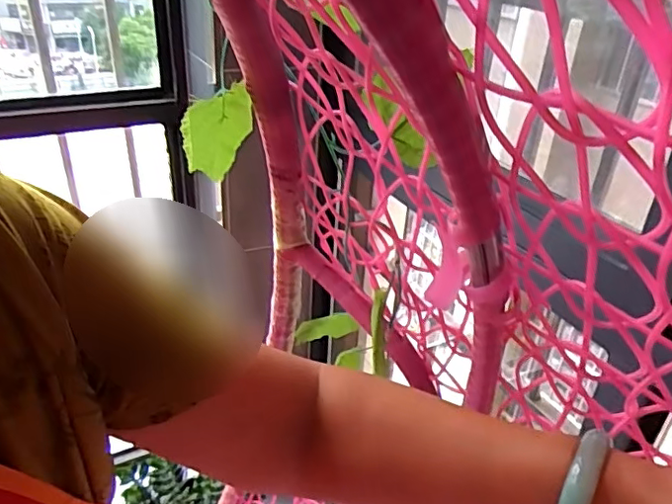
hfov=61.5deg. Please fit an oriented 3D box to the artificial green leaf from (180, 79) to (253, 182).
[{"bbox_3d":[-0.077,-0.078,0.380,0.015,0.061,0.065,15,32,20],"label":"artificial green leaf"}]

